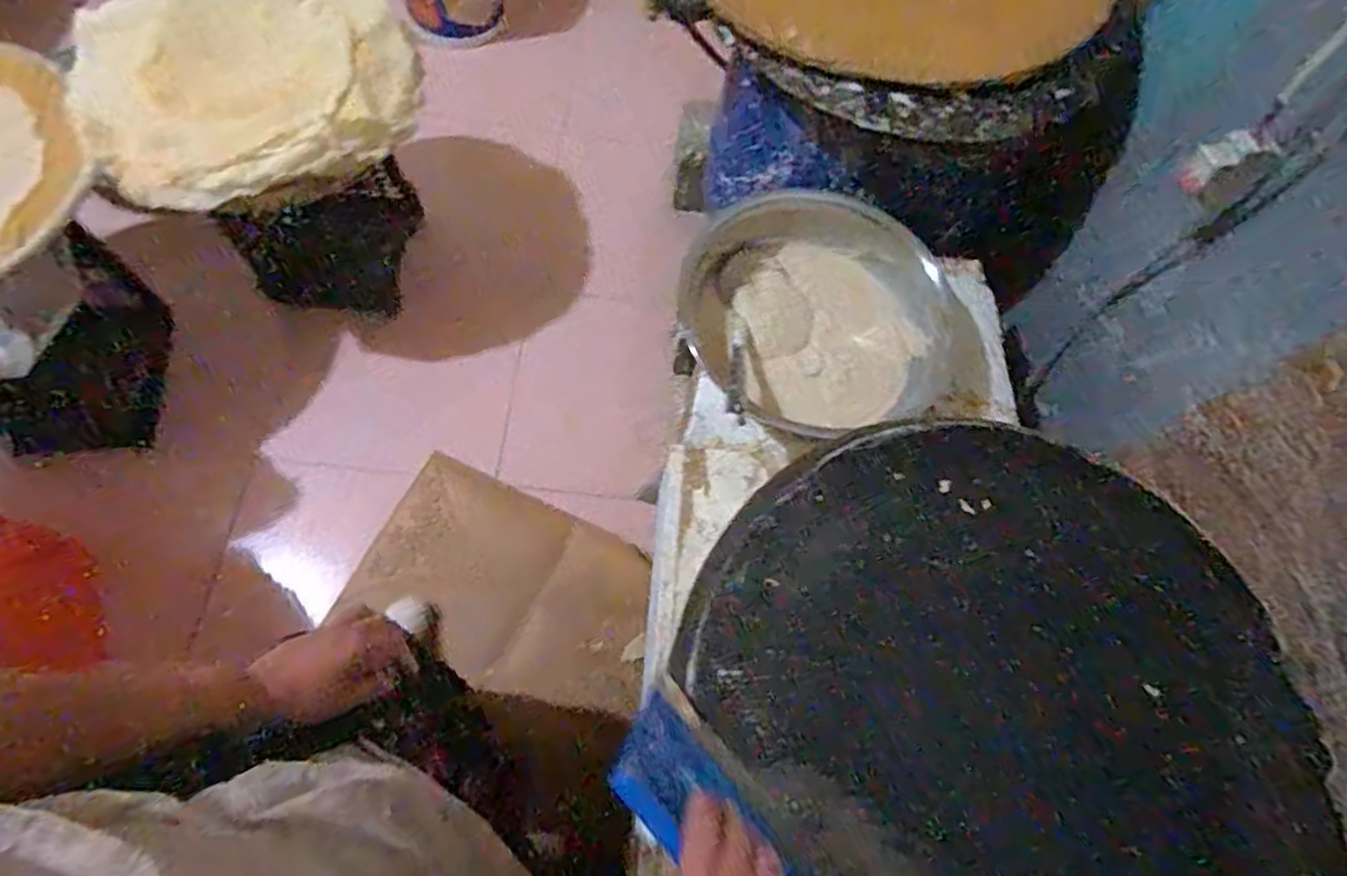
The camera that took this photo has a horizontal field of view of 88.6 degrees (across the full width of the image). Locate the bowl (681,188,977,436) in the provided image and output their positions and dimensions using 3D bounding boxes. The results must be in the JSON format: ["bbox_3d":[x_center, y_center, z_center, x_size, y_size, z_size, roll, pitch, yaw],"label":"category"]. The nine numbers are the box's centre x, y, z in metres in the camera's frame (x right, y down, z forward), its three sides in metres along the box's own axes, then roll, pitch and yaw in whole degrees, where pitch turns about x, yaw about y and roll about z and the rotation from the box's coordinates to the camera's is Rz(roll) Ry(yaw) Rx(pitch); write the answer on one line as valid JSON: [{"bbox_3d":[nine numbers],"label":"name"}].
[{"bbox_3d":[0.220,-0.179,0.956,0.380,0.113,0.347,2,69,-5],"label":"bowl"}]

